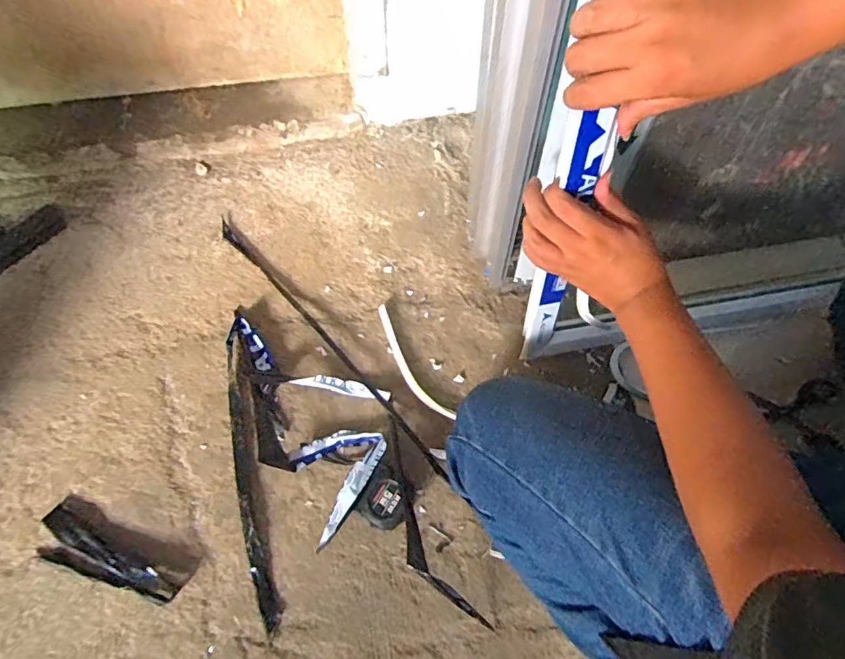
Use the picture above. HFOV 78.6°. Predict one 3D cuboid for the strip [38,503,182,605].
[{"bbox_3d":[-0.399,0.292,0.641,0.195,0.012,0.056,27,72,9],"label":"strip"}]

